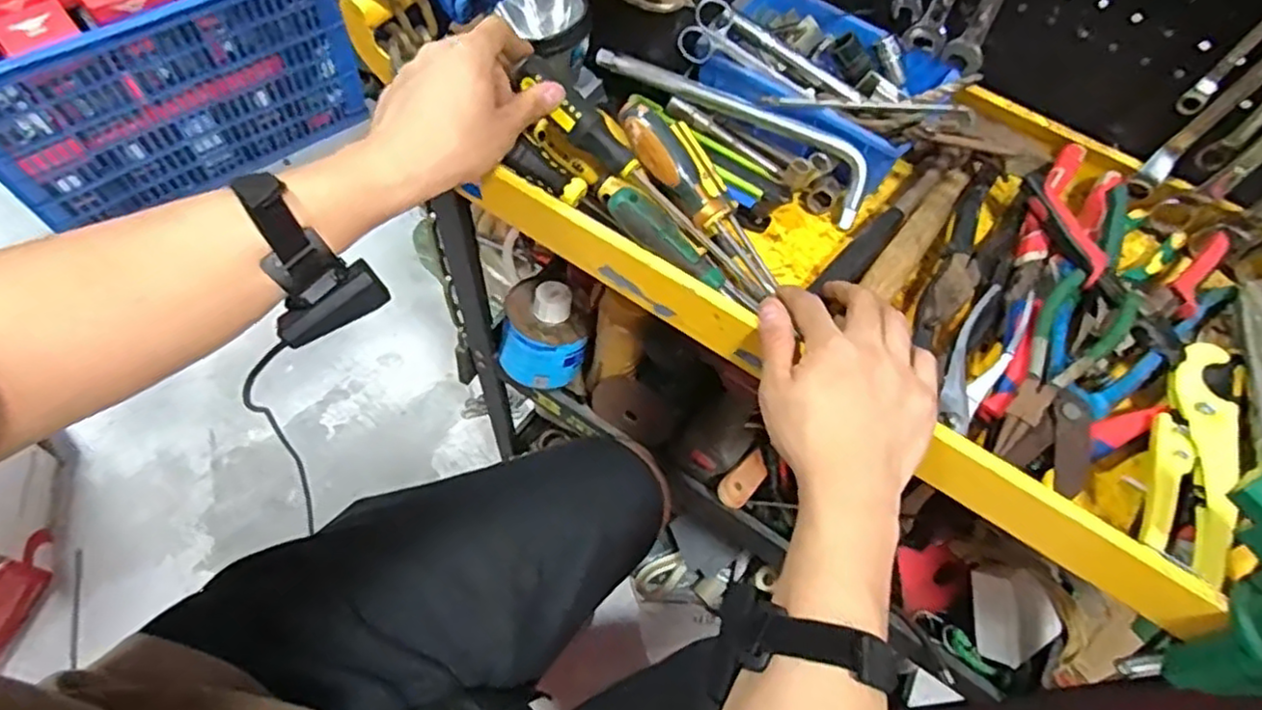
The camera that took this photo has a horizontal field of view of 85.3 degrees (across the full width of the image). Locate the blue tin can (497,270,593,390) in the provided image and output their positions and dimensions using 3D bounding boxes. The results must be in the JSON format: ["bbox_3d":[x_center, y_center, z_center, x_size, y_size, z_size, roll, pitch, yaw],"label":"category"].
[{"bbox_3d":[-0.097,-0.026,0.761,0.102,0.097,0.097,3,60,-3],"label":"blue tin can"}]

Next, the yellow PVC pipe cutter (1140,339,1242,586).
[{"bbox_3d":[0.371,0.059,0.448,0.046,0.013,0.175,29,62,12],"label":"yellow PVC pipe cutter"}]

